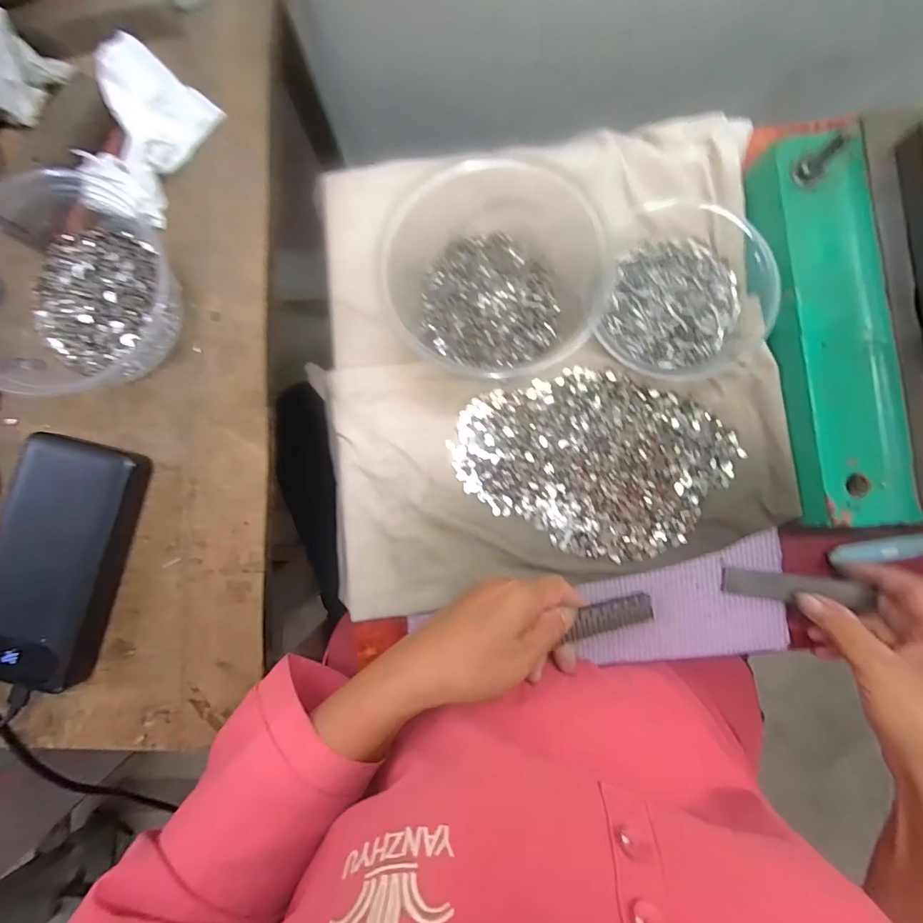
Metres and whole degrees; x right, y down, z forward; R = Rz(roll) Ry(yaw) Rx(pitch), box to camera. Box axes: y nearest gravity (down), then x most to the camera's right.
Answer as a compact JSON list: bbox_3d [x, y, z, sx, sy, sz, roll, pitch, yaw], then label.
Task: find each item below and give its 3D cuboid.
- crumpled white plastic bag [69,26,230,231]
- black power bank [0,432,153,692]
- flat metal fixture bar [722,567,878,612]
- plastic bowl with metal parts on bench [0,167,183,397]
[{"bbox_3d":[-0.219,-0.218,0.312,0.057,0.037,0.113,21,86,0],"label":"crumpled white plastic bag"},{"bbox_3d":[-0.263,0.065,0.299,0.069,0.034,0.155,13,86,2],"label":"black power bank"},{"bbox_3d":[0.231,0.088,0.321,0.087,0.006,0.019,3,90,14],"label":"flat metal fixture bar"},{"bbox_3d":[-0.261,-0.113,0.299,0.140,0.049,0.131,-13,87,-2],"label":"plastic bowl with metal parts on bench"}]

